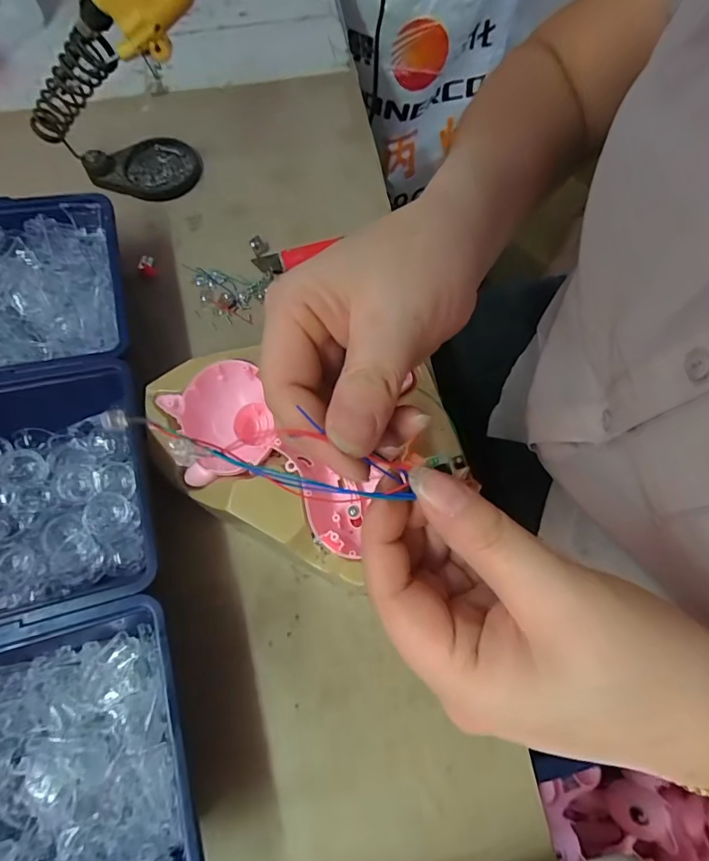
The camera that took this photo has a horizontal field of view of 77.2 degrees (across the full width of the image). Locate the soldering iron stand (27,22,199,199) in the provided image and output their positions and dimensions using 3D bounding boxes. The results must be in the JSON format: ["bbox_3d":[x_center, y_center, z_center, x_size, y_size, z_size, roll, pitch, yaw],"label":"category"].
[{"bbox_3d":[-0.196,-0.256,0.359,0.107,0.109,0.061,11,71,4],"label":"soldering iron stand"}]

